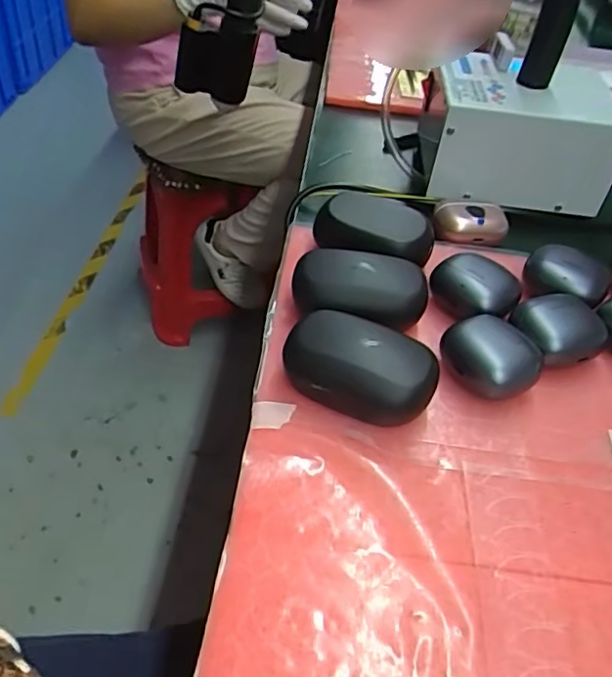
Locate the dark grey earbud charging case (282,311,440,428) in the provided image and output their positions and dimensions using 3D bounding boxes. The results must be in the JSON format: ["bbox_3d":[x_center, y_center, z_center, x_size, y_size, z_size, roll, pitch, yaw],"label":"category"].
[{"bbox_3d":[0.031,0.016,0.339,0.085,0.034,0.048,20,45,14],"label":"dark grey earbud charging case"}]

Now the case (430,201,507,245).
[{"bbox_3d":[0.134,-0.095,0.482,0.059,0.021,0.035,10,44,4],"label":"case"}]

